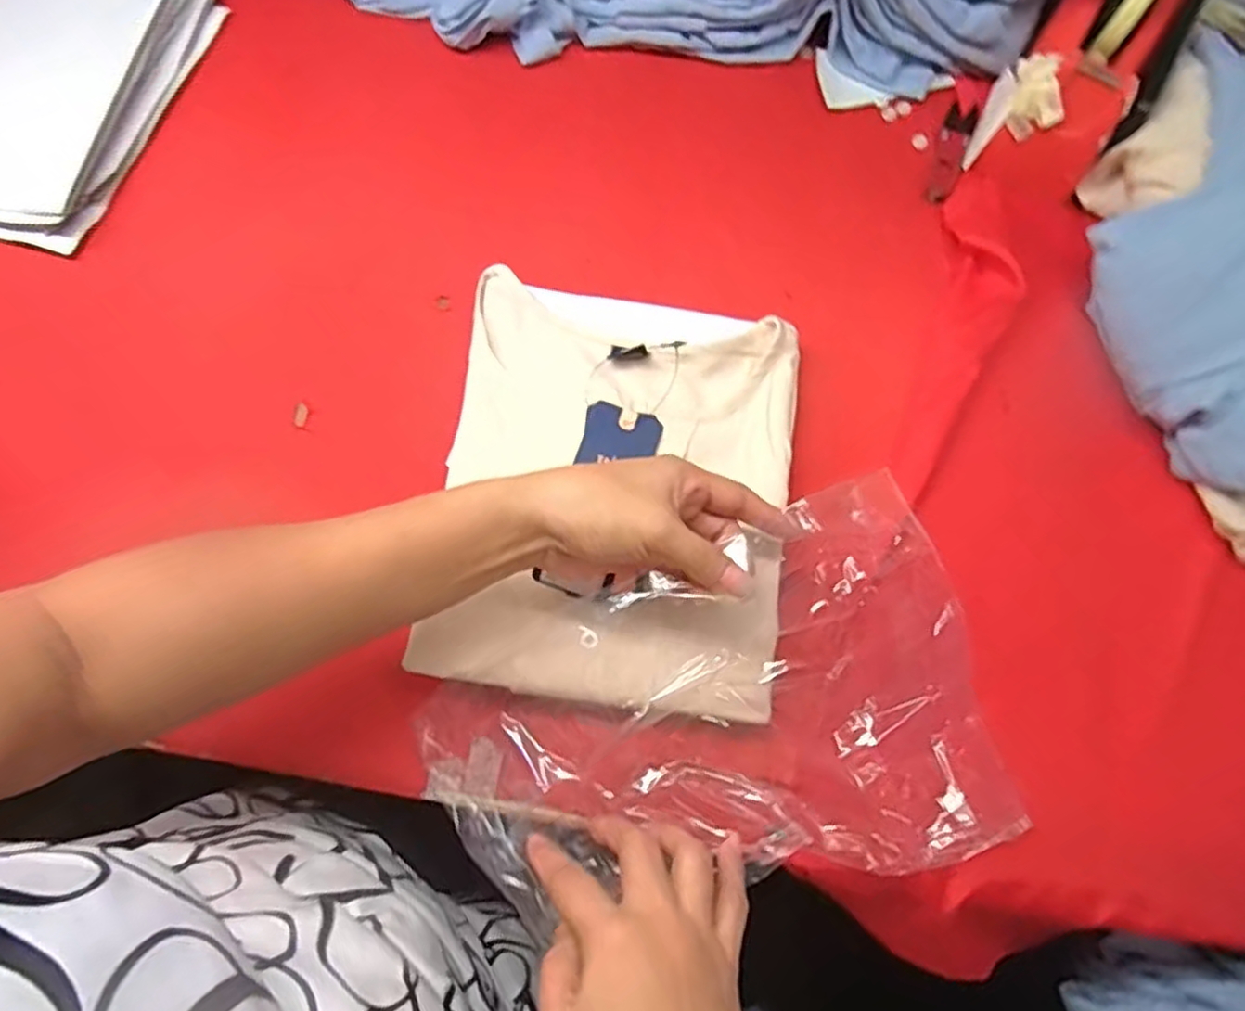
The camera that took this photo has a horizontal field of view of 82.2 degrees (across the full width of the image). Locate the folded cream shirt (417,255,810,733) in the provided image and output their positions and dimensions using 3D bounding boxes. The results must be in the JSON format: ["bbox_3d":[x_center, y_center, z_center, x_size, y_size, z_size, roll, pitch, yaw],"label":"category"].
[{"bbox_3d":[-0.006,-0.013,0.427,0.207,0.034,0.248,8,68,5],"label":"folded cream shirt"}]

